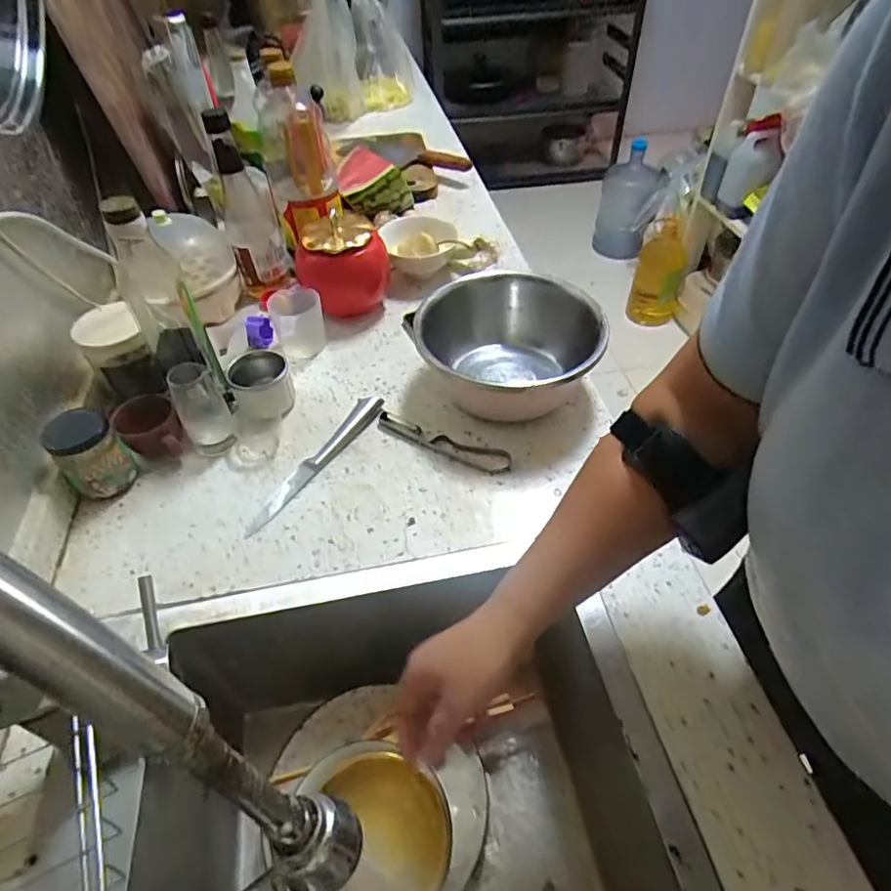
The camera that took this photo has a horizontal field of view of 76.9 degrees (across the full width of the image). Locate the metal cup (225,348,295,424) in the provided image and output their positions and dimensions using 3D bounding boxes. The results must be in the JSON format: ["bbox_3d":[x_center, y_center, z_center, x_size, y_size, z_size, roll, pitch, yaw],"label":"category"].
[{"bbox_3d":[-0.215,-0.067,0.665,0.068,0.060,0.076,-21,50,-16],"label":"metal cup"}]

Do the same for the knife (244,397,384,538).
[{"bbox_3d":[-0.142,0.013,0.618,0.030,0.014,0.211,25,53,24],"label":"knife"}]

